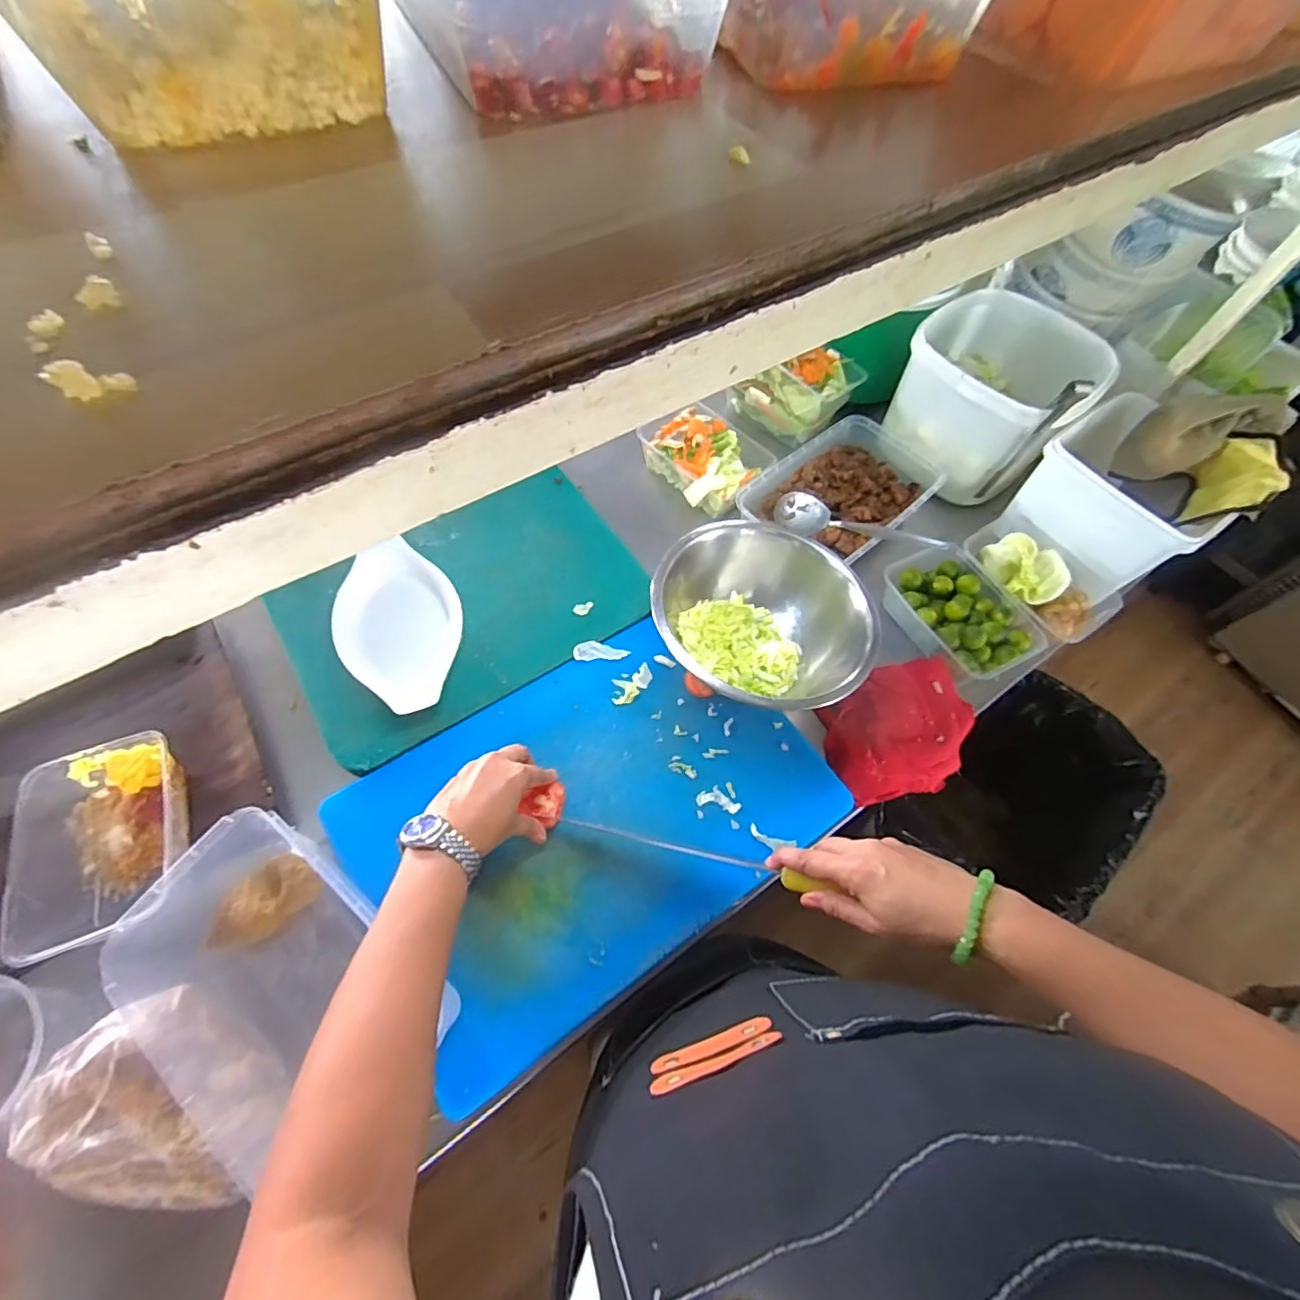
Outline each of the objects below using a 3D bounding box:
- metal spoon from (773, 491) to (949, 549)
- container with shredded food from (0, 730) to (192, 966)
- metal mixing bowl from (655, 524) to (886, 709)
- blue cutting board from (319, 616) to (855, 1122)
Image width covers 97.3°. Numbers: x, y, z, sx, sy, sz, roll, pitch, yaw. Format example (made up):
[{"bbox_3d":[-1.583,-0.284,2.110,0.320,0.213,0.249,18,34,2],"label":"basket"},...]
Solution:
[{"bbox_3d":[0.256,-0.155,0.711,0.211,0.025,0.055,20,63,24],"label":"metal spoon"},{"bbox_3d":[-0.485,0.170,0.513,0.118,0.050,0.174,-19,65,-12],"label":"container with shredded food"},{"bbox_3d":[0.115,-0.036,0.613,0.202,0.117,0.199,1,63,-2],"label":"metal mixing bowl"},{"bbox_3d":[-0.052,0.150,0.568,0.433,0.014,0.298,-30,68,-17],"label":"blue cutting board"}]

